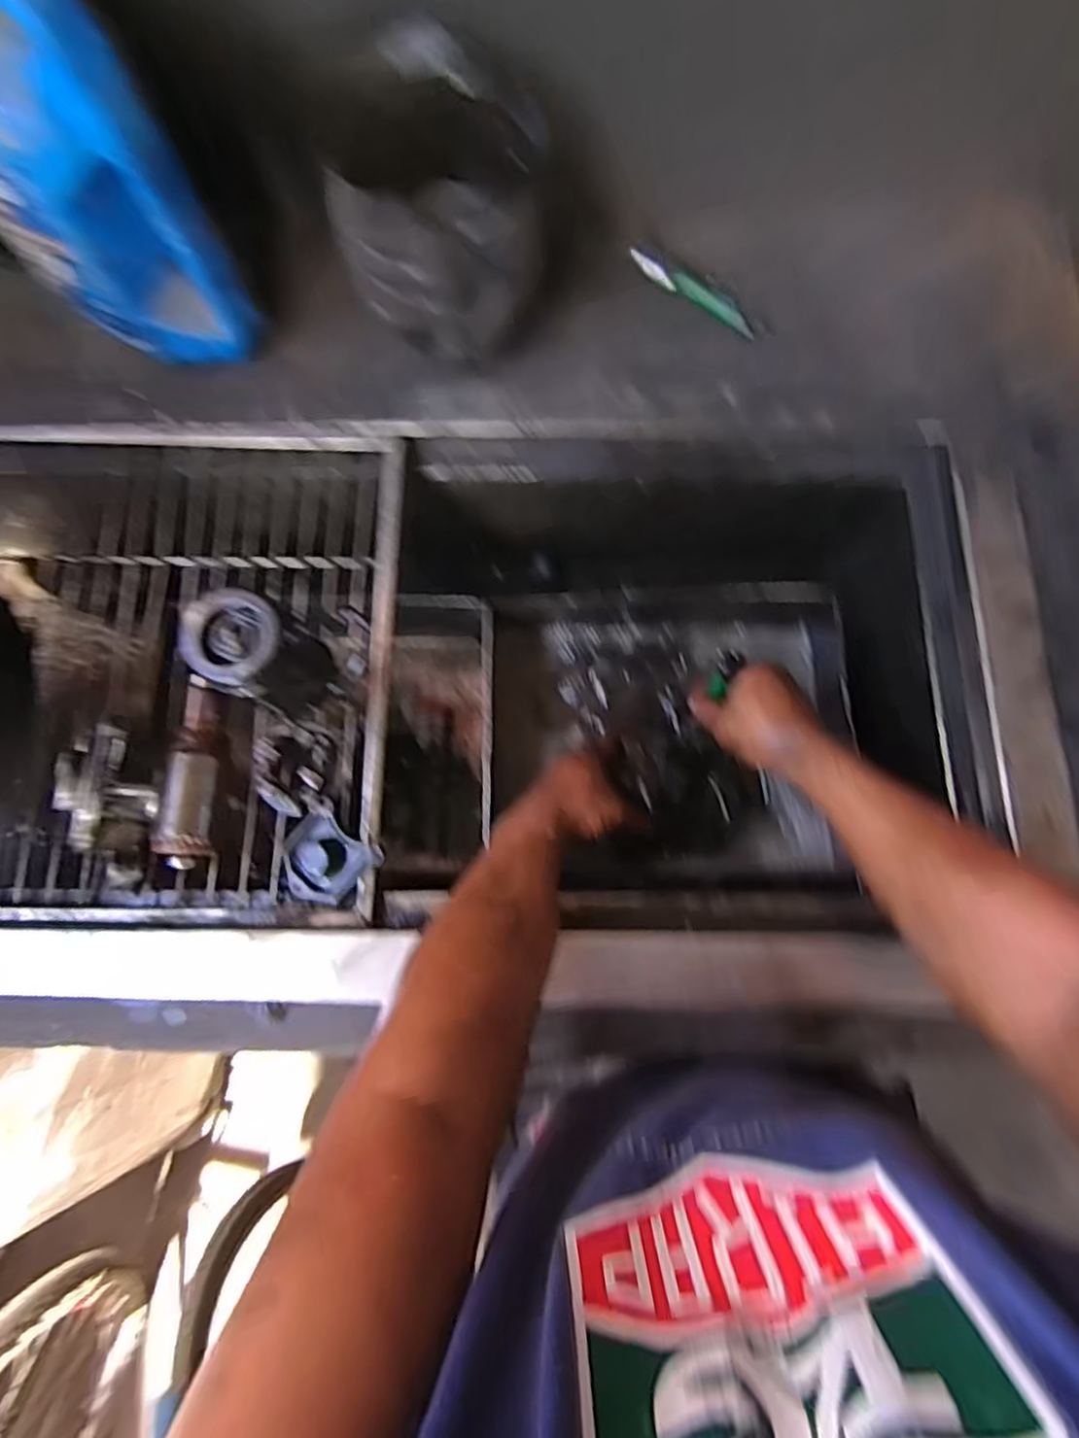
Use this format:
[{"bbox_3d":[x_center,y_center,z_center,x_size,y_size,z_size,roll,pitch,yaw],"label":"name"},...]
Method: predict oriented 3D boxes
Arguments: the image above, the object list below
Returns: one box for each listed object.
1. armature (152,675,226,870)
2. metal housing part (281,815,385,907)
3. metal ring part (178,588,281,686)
[{"bbox_3d":[-0.271,0.040,0.512,0.034,0.035,0.145,4,77,2],"label":"armature"},{"bbox_3d":[-0.170,0.111,0.515,0.063,0.018,0.066,42,81,10],"label":"metal housing part"},{"bbox_3d":[-0.214,-0.059,0.453,0.065,0.021,0.058,-41,79,-8],"label":"metal ring part"}]

